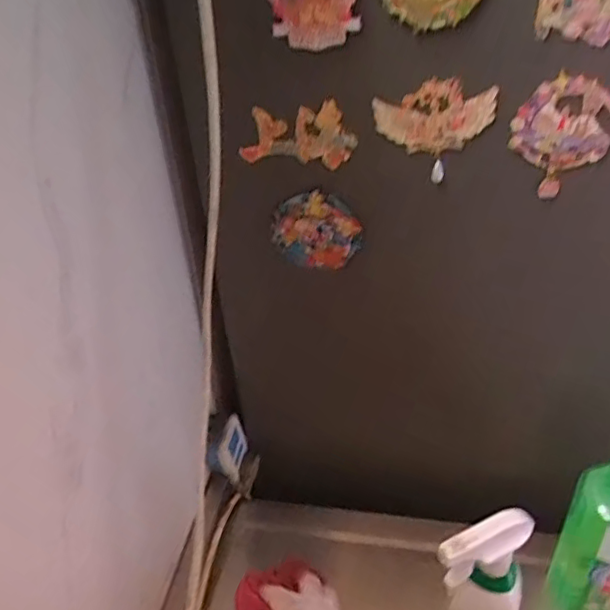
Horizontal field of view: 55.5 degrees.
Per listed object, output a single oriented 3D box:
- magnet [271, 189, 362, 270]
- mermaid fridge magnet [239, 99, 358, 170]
[{"bbox_3d":[0.011,-0.073,0.575,0.088,0.085,0.014,4,37,9],"label":"magnet"},{"bbox_3d":[-0.009,-0.152,0.517,0.105,0.058,0.016,7,38,13],"label":"mermaid fridge magnet"}]

